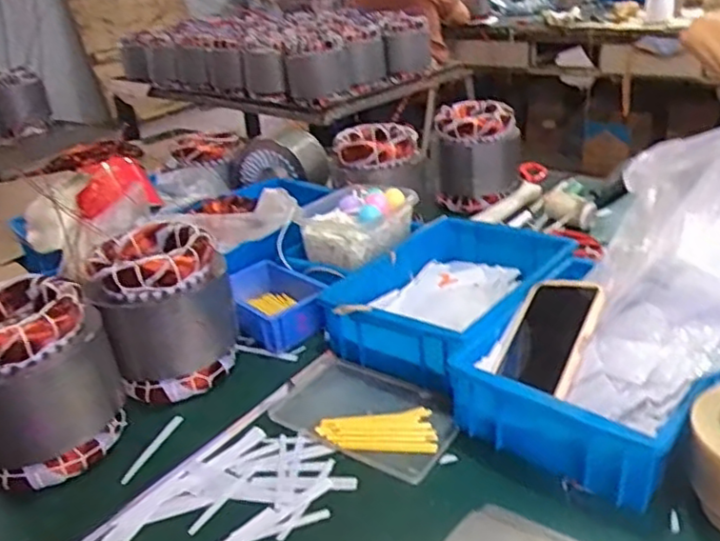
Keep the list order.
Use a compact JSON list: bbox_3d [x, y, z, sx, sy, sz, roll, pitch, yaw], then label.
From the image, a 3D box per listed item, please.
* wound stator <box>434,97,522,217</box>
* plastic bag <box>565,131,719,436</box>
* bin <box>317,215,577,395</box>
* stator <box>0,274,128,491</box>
[{"bbox_3d":[0.204,-0.201,1.159,0.147,0.159,0.117,0,27,12],"label":"wound stator"},{"bbox_3d":[0.296,-0.013,0.582,0.172,0.215,0.228,10,31,30],"label":"plastic bag"},{"bbox_3d":[0.109,0.028,0.794,0.216,0.078,0.293,13,33,34],"label":"bin"},{"bbox_3d":[-0.310,0.101,0.638,0.139,0.159,0.124,-13,27,-14],"label":"stator"}]

